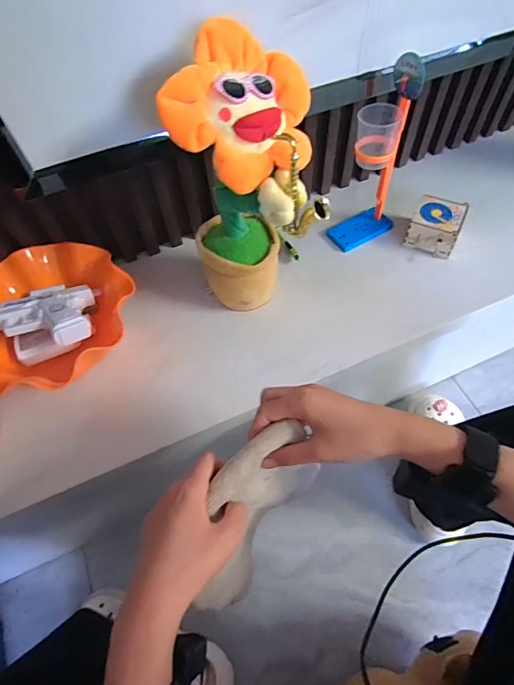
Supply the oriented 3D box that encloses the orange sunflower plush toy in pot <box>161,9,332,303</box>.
[{"bbox_3d":[-0.006,-0.167,0.449,0.136,0.281,0.108,-3,60,2],"label":"orange sunflower plush toy in pot"}]

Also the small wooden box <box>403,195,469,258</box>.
[{"bbox_3d":[0.279,-0.182,0.620,0.069,0.055,0.082,25,64,17],"label":"small wooden box"}]

